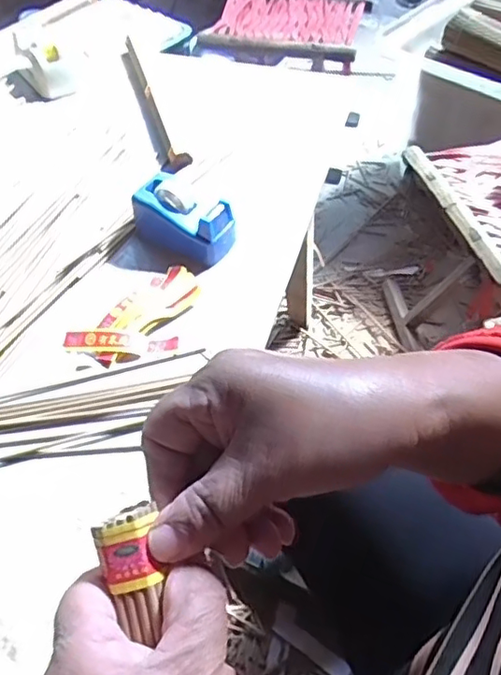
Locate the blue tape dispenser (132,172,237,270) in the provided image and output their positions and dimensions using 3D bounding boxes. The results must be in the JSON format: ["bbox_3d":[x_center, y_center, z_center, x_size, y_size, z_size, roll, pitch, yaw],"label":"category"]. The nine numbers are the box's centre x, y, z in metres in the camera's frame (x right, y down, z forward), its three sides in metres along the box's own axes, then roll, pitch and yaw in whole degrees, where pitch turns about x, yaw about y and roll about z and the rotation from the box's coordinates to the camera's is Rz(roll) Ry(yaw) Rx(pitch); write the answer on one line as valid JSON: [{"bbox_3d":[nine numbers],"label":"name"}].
[{"bbox_3d":[-0.064,-0.119,0.602,0.103,0.056,0.057,28,57,21],"label":"blue tape dispenser"}]

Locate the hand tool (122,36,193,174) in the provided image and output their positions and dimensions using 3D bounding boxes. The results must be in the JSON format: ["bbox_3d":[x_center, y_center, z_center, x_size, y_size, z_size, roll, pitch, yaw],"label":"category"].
[{"bbox_3d":[-0.131,-0.312,0.783,0.030,0.026,0.329,-14,53,-11],"label":"hand tool"}]

